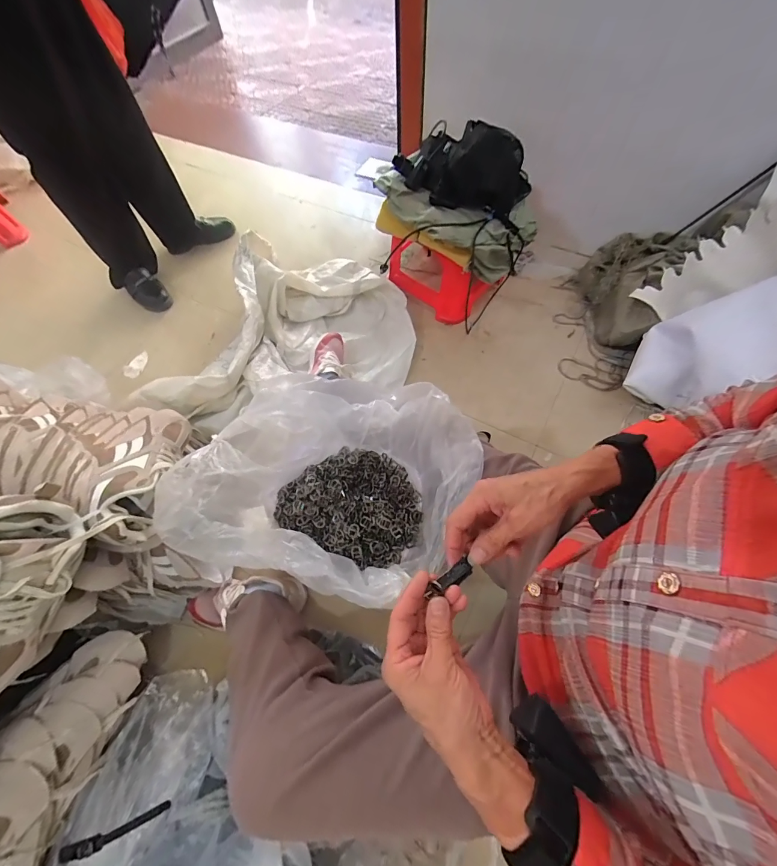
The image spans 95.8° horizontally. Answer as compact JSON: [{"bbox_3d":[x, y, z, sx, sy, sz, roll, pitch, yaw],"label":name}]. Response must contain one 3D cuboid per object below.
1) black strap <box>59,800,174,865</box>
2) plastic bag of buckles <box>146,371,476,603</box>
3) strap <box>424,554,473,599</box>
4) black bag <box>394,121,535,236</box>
[{"bbox_3d":[-0.375,0.547,0.481,0.133,0.026,0.017,-17,64,-6],"label":"black strap"},{"bbox_3d":[-0.085,0.057,0.548,0.413,0.154,0.333,12,65,8],"label":"plastic bag of buckles"},{"bbox_3d":[0.054,0.127,0.308,0.046,0.009,0.015,-27,68,-13],"label":"strap"},{"bbox_3d":[0.188,-0.654,0.870,0.322,0.148,0.194,22,67,13],"label":"black bag"}]

